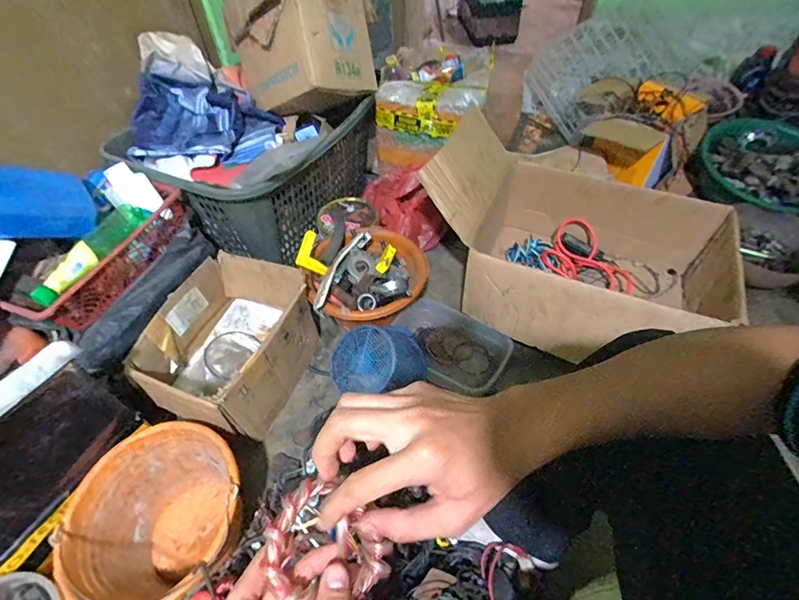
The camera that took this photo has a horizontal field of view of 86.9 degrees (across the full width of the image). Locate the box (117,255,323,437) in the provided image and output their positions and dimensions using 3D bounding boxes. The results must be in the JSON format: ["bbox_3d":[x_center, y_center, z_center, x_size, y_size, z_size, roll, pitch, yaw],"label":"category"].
[{"bbox_3d":[-0.328,0.090,0.835,0.224,0.183,0.303,15,53,14],"label":"box"}]

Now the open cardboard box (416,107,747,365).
[{"bbox_3d":[0.389,-0.126,0.921,0.604,0.334,0.454,22,55,19],"label":"open cardboard box"}]

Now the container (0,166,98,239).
[{"bbox_3d":[-0.629,-0.162,0.704,0.098,0.130,0.175,-4,6,35],"label":"container"}]

